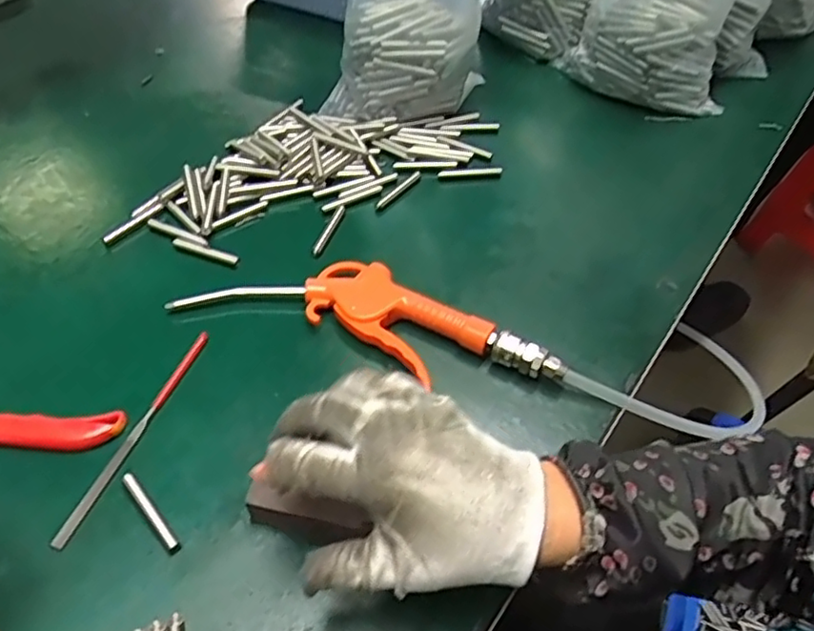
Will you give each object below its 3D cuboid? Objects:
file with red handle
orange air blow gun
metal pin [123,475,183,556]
[{"bbox_3d":[-0.168,0.071,0.403,0.011,0.005,0.157,15,51,11],"label":"file with red handle"},{"bbox_3d":[-0.024,0.001,0.455,0.265,0.024,0.079,17,52,14],"label":"orange air blow gun"},{"bbox_3d":[-0.146,0.113,0.367,0.008,0.005,0.058,-34,58,-26],"label":"metal pin"}]

